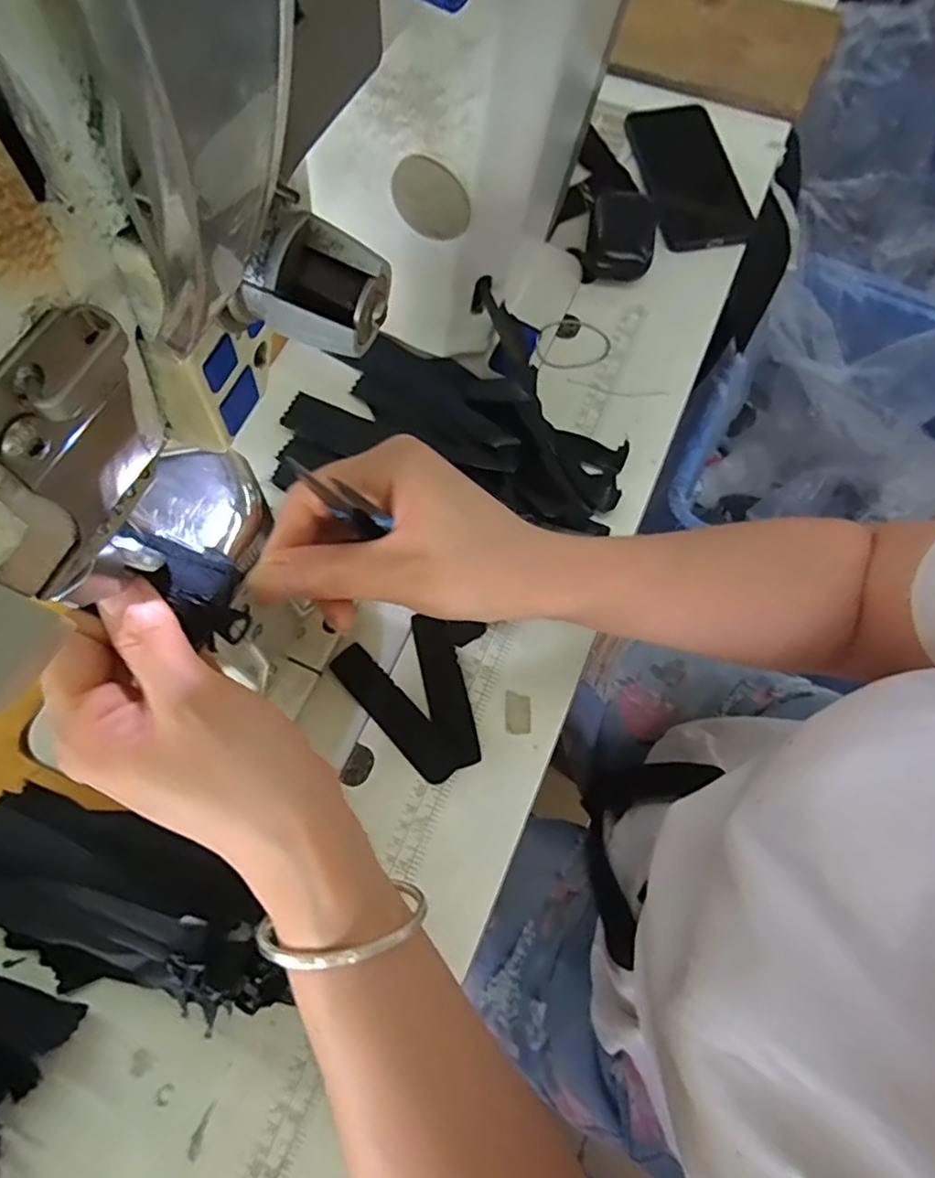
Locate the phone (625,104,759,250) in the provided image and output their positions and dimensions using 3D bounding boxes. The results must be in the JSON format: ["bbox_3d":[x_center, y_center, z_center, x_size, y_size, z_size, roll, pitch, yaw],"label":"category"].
[{"bbox_3d":[0.196,-0.371,0.547,0.082,0.012,0.170,-8,71,-3],"label":"phone"}]

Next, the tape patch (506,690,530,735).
[{"bbox_3d":[0.032,0.078,0.392,0.015,0.004,0.027,0,71,0],"label":"tape patch"}]

